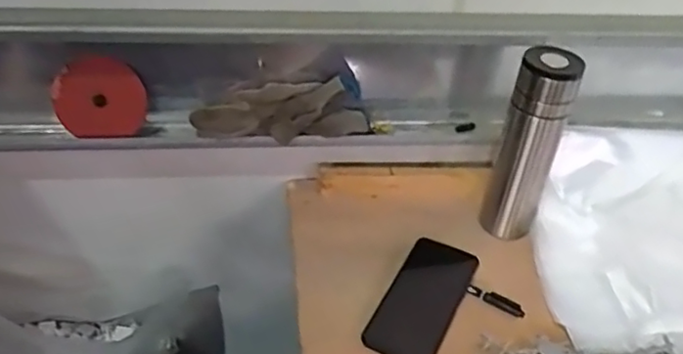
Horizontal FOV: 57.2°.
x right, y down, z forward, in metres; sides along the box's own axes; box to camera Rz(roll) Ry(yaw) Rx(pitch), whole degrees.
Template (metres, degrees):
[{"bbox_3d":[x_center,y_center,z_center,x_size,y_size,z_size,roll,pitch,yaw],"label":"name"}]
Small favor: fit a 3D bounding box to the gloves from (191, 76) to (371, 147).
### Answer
[{"bbox_3d":[-0.072,-0.081,0.755,0.207,0.070,0.048,-6,39,-5],"label":"gloves"}]

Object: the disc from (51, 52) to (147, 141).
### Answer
[{"bbox_3d":[-0.288,-0.093,0.739,0.108,0.126,0.009,-2,48,0],"label":"disc"}]

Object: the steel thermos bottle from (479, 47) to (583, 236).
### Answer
[{"bbox_3d":[0.216,-0.031,0.734,0.066,0.228,0.059,23,42,22],"label":"steel thermos bottle"}]

